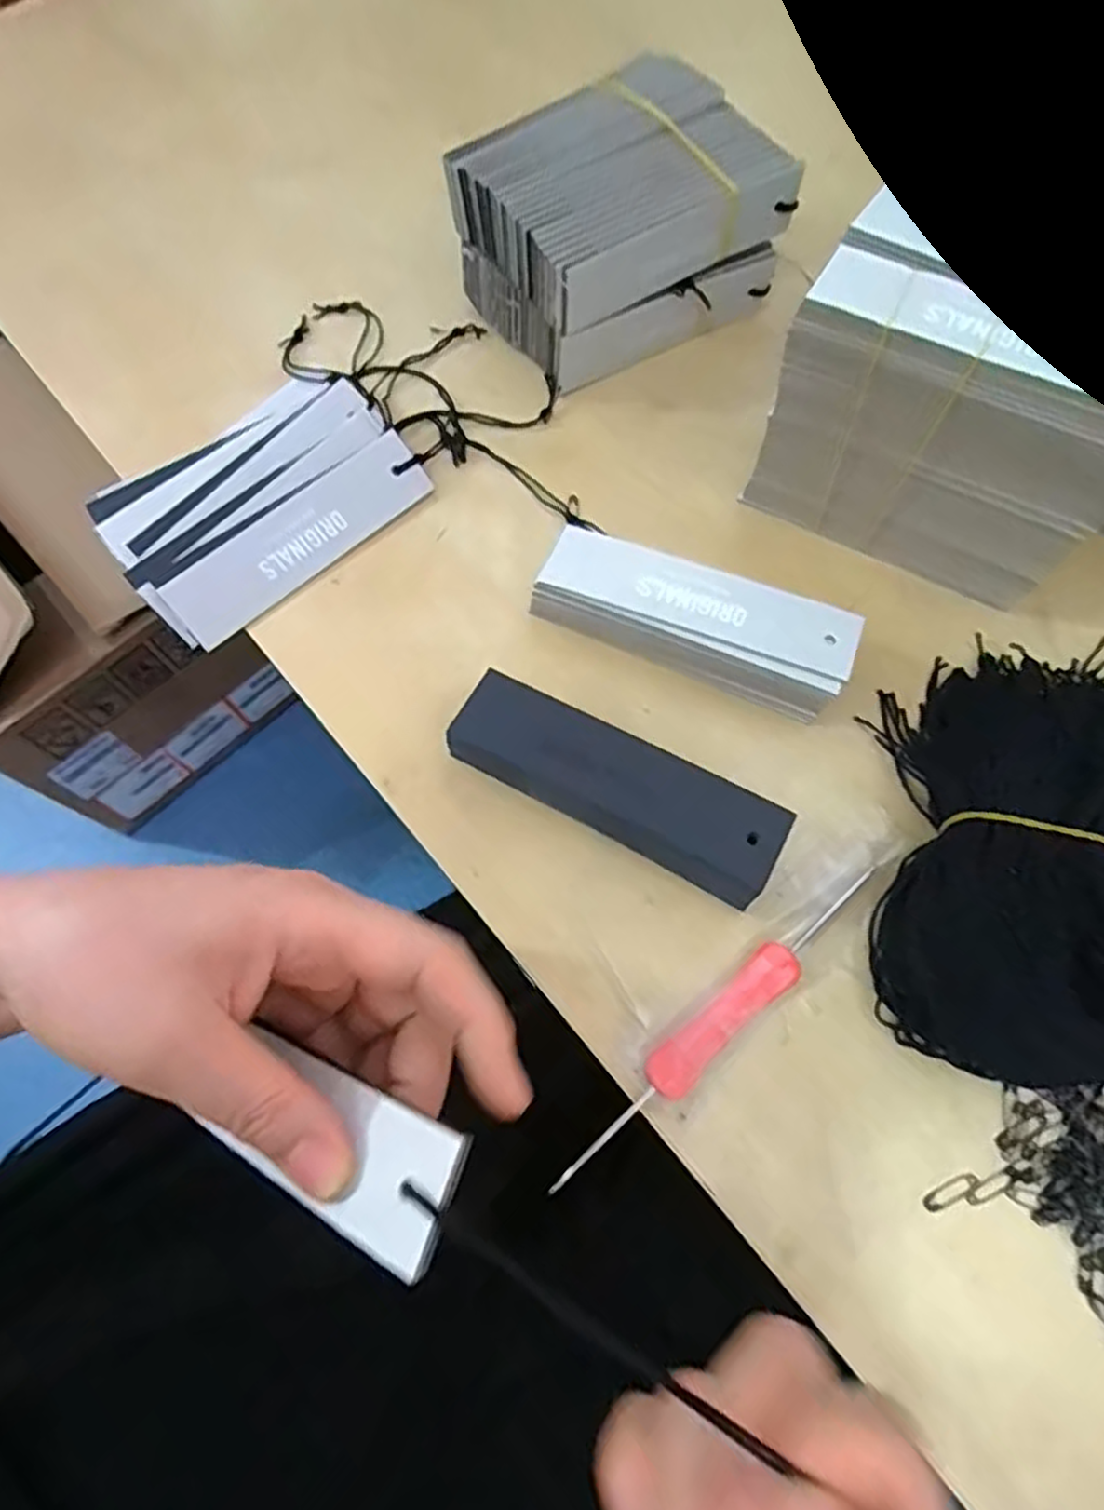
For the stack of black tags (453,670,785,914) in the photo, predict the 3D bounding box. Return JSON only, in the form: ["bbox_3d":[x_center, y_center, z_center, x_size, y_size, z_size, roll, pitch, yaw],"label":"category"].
[{"bbox_3d":[0.023,0.012,0.279,0.126,0.022,0.036,26,70,12],"label":"stack of black tags"}]

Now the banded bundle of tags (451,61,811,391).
[{"bbox_3d":[0.035,-0.254,0.362,0.130,0.073,0.106,-35,71,-12],"label":"banded bundle of tags"}]

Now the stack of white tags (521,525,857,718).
[{"bbox_3d":[0.058,-0.057,0.305,0.125,0.019,0.041,23,70,10],"label":"stack of white tags"}]

